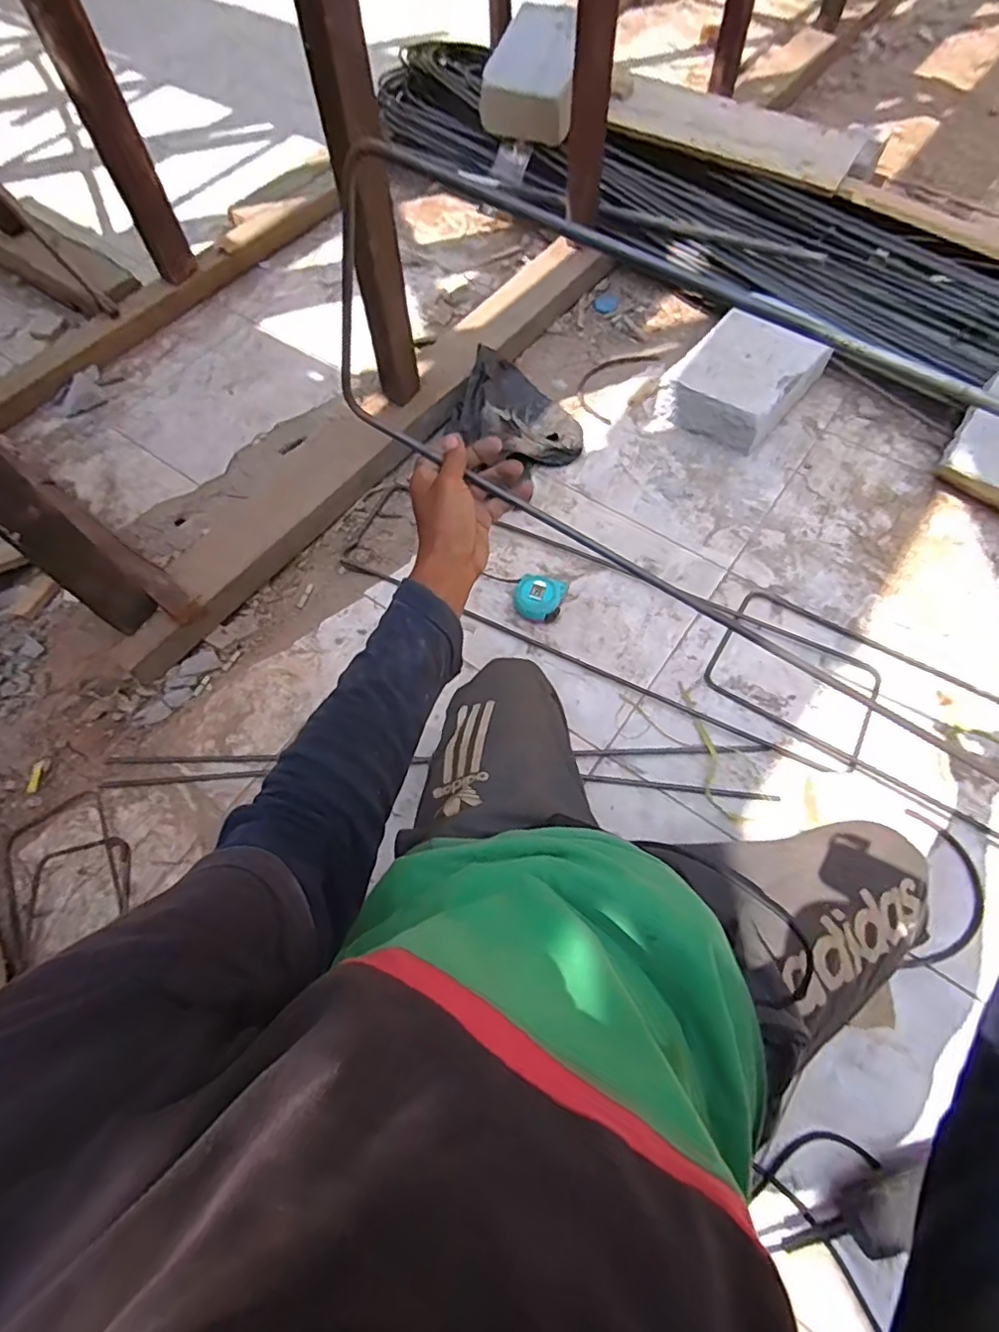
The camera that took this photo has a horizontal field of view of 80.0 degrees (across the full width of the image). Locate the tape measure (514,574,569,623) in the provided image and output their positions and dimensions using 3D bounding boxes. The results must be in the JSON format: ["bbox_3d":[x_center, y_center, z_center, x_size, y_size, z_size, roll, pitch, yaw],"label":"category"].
[{"bbox_3d":[0.066,-0.109,0.994,0.082,0.052,0.079,15,66,9],"label":"tape measure"}]

